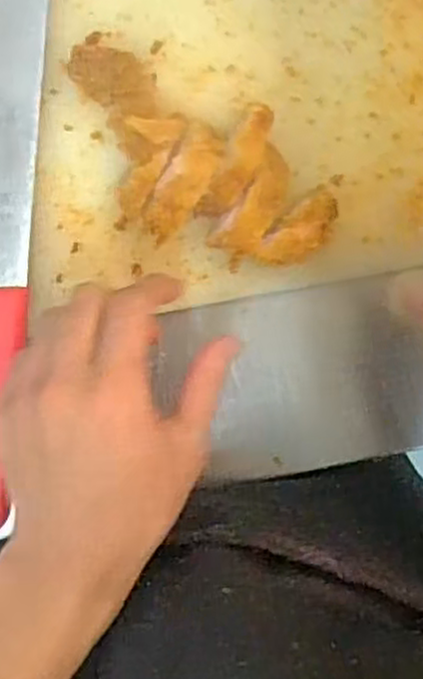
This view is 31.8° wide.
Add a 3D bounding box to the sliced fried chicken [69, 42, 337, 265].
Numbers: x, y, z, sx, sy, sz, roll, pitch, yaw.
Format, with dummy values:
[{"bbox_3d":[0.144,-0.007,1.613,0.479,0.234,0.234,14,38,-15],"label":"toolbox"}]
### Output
[{"bbox_3d":[-0.007,-0.091,0.395,0.151,0.031,0.077,19,92,-6],"label":"sliced fried chicken"}]

